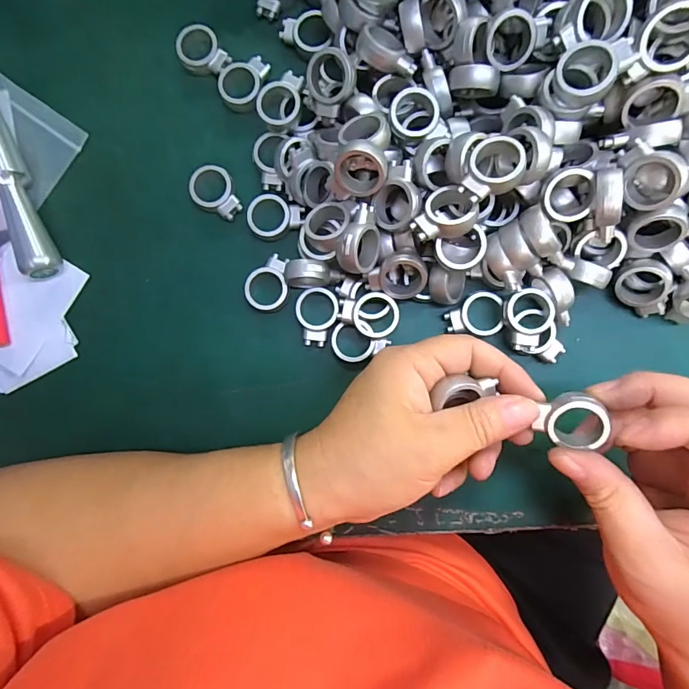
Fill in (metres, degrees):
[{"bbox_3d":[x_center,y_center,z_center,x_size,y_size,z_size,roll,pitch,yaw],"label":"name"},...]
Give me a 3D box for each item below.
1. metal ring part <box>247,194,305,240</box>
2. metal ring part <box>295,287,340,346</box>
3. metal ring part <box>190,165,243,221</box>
[{"bbox_3d":[-0.041,-0.076,0.253,0.034,0.009,0.026,0,90,3],"label":"metal ring part"},{"bbox_3d":[-0.016,-0.016,0.248,0.025,0.005,0.034,5,90,3],"label":"metal ring part"},{"bbox_3d":[-0.076,-0.091,0.258,0.033,0.014,0.025,41,92,2],"label":"metal ring part"}]

